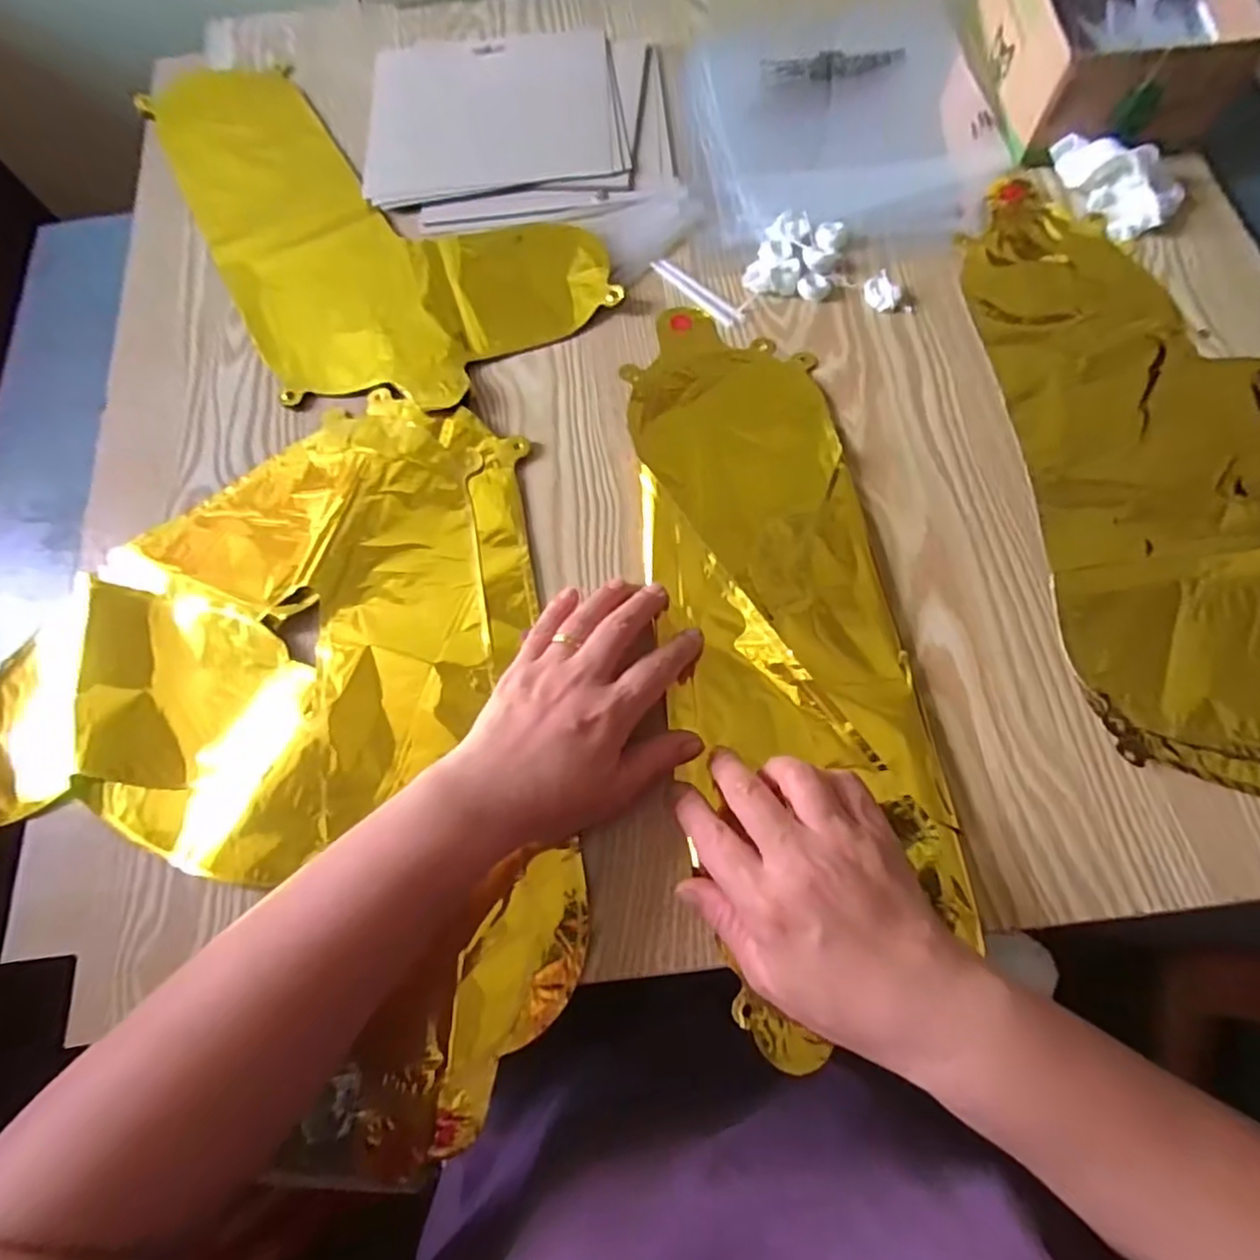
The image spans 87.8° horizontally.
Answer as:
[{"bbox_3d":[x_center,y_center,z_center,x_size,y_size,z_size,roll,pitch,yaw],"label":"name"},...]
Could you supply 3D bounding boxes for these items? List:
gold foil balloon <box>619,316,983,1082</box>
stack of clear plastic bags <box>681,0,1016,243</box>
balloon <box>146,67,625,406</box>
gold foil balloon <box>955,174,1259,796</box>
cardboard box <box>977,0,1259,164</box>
[{"bbox_3d":[0.081,-0.014,0.375,0.133,0.014,0.426,-11,69,-1],"label":"gold foil balloon"},{"bbox_3d":[0.162,-0.398,0.506,0.223,0.014,0.251,-5,69,1],"label":"stack of clear plastic bags"},{"bbox_3d":[-0.212,-0.325,0.499,0.228,0.010,0.404,-34,71,-10],"label":"balloon"},{"bbox_3d":[0.327,-0.101,0.385,0.199,0.013,0.433,-8,69,0],"label":"gold foil balloon"},{"bbox_3d":[0.340,-0.436,0.472,0.139,0.073,0.201,-2,69,2],"label":"cardboard box"}]

